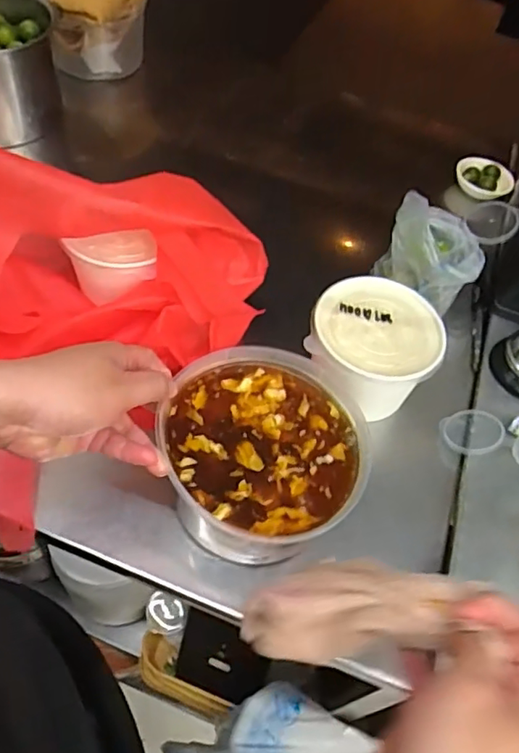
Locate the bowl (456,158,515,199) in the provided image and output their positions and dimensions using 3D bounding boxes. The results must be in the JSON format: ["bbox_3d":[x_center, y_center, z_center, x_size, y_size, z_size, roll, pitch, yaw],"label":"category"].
[{"bbox_3d":[0.287,-0.254,0.727,0.071,0.027,0.056,23,56,12],"label":"bowl"}]

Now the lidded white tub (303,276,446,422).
[{"bbox_3d":[0.095,-0.019,0.495,0.108,0.070,0.122,29,57,16],"label":"lidded white tub"}]

